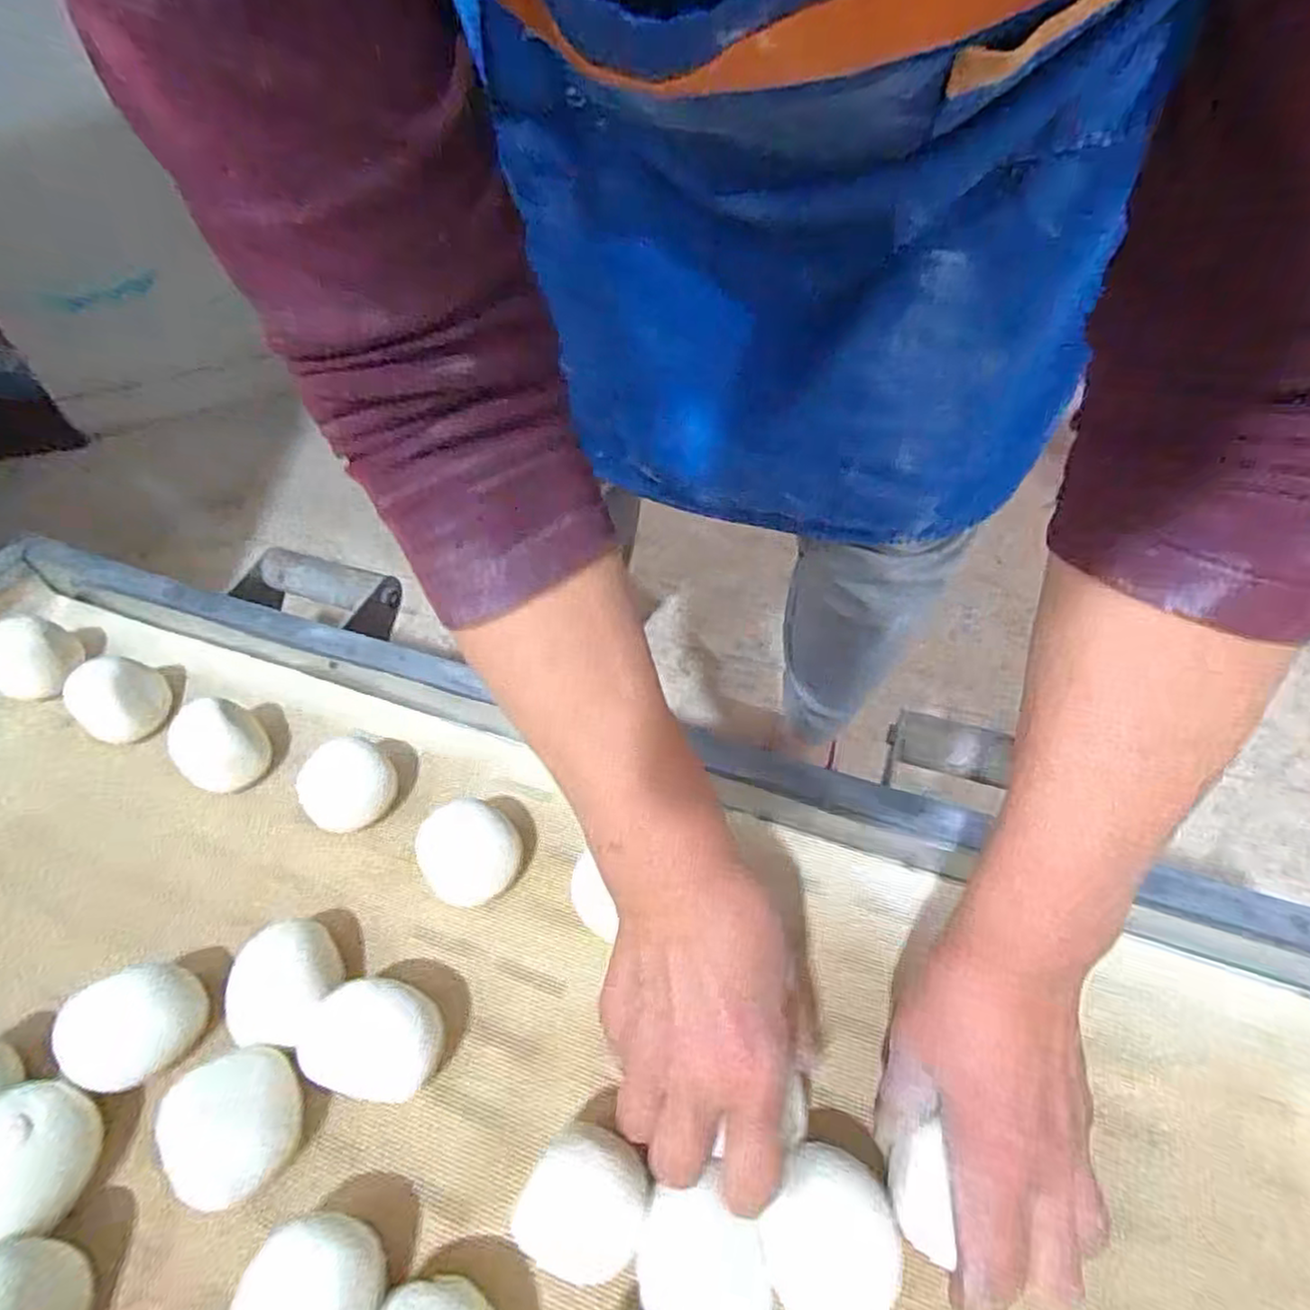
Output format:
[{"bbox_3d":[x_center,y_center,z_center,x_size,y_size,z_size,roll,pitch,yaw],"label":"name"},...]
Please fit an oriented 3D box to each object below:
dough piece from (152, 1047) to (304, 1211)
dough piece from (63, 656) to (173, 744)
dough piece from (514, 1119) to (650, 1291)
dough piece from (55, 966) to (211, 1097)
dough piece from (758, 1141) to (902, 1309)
[{"bbox_3d":[-0.185,0.207,0.302,0.055,0.041,0.055,-8,51,-4],"label":"dough piece"},{"bbox_3d":[-0.344,0.034,0.451,0.044,0.055,0.050,29,57,23],"label":"dough piece"},{"bbox_3d":[-0.028,0.227,0.286,0.046,0.036,0.048,-1,50,1],"label":"dough piece"},{"bbox_3d":[-0.247,0.176,0.325,0.051,0.032,0.044,-21,53,-14],"label":"dough piece"},{"bbox_3d":[0.069,0.236,0.278,0.050,0.033,0.054,-1,50,1],"label":"dough piece"}]

